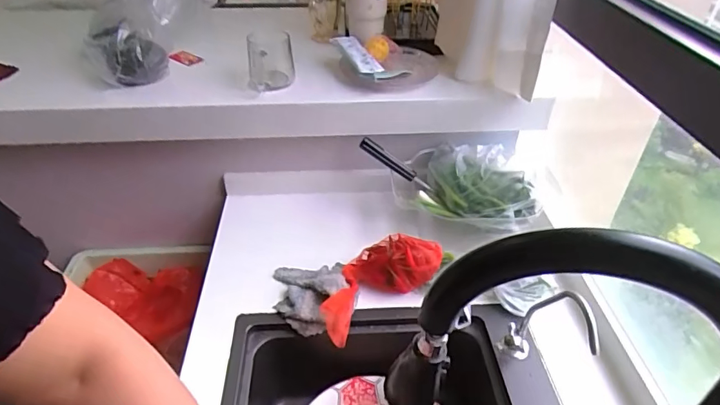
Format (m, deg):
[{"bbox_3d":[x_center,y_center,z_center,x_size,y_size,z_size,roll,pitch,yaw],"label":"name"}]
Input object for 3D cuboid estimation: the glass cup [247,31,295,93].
[{"bbox_3d":[-0.160,-0.254,0.832,0.080,0.084,0.090,-7,39,-10],"label":"glass cup"}]

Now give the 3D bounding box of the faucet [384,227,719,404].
[{"bbox_3d":[0.142,0.178,0.367,0.236,0.379,0.043,11,40,13],"label":"faucet"}]

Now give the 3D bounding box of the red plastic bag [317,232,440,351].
[{"bbox_3d":[0.004,0.120,0.740,0.195,0.091,0.115,-28,47,-31],"label":"red plastic bag"}]

